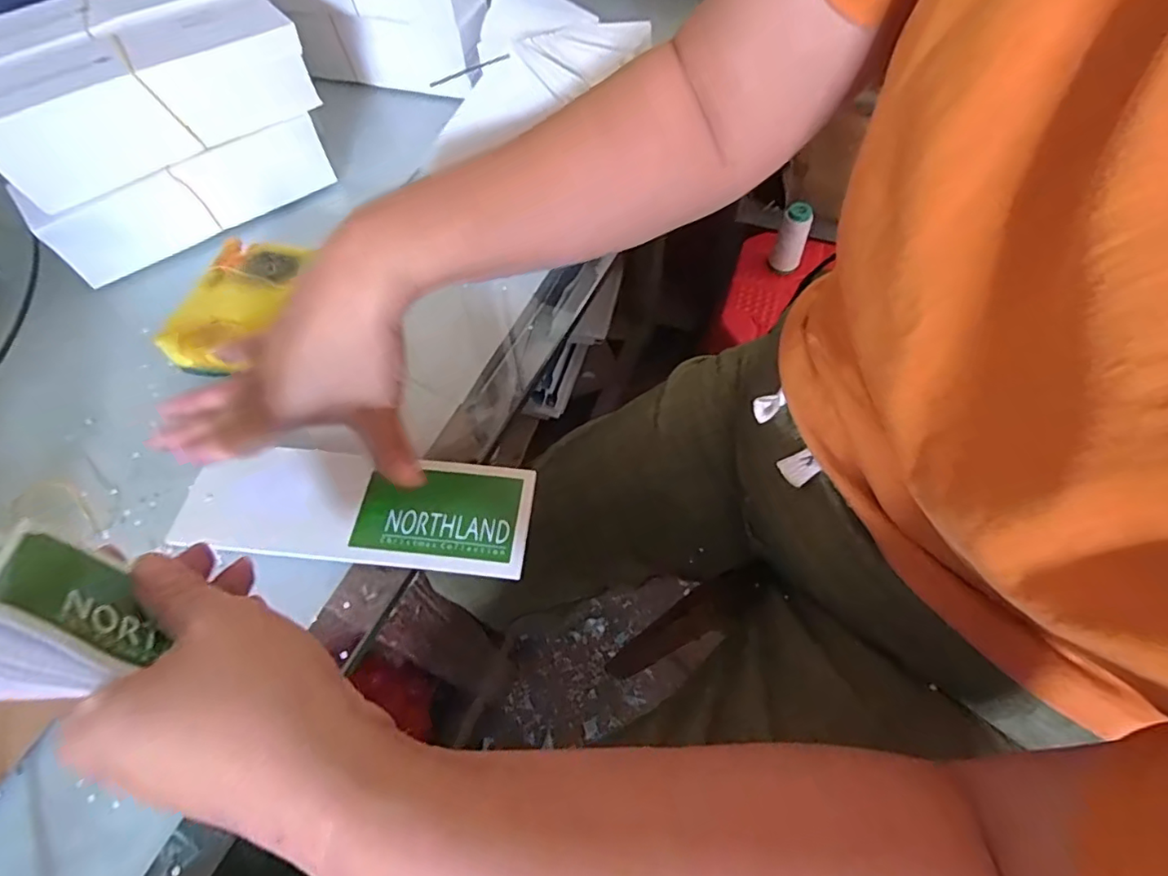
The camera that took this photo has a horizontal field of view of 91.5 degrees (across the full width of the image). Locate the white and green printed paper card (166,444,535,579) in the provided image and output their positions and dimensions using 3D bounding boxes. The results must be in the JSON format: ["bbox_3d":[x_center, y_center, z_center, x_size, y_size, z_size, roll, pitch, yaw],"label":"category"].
[{"bbox_3d":[-0.131,0.040,0.331,0.197,0.006,0.065,4,58,3],"label":"white and green printed paper card"}]

